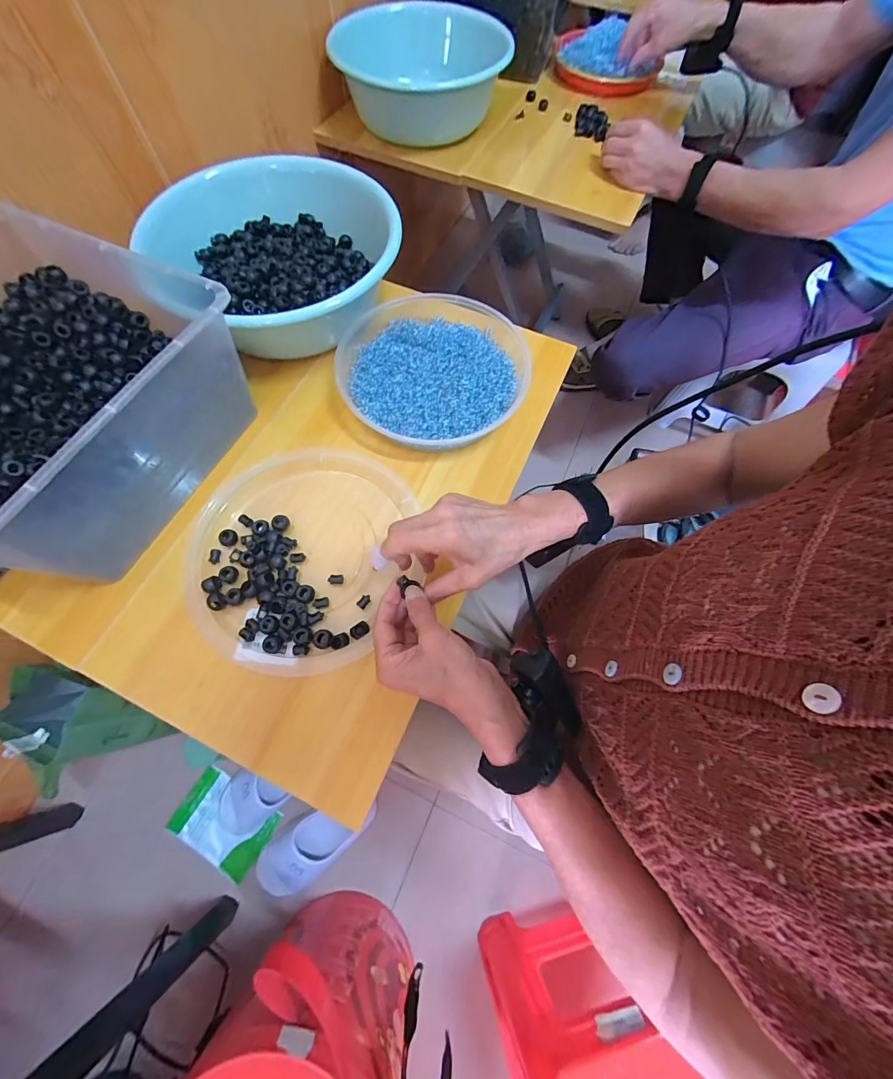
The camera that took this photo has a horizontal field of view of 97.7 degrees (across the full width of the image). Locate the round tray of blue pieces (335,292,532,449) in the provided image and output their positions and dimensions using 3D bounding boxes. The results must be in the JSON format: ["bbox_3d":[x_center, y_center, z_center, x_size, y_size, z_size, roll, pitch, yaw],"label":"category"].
[{"bbox_3d":[-0.016,-0.208,0.486,0.222,0.039,0.230,1,68,-2],"label":"round tray of blue pieces"}]

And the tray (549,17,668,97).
[{"bbox_3d":[0.299,-0.954,0.765,0.172,0.061,0.167,-23,70,-11],"label":"tray"}]

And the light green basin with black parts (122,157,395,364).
[{"bbox_3d":[-0.197,-0.355,0.491,0.269,0.089,0.245,1,68,-2],"label":"light green basin with black parts"}]

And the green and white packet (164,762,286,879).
[{"bbox_3d":[-0.428,0.534,0.741,0.189,0.015,0.113,28,70,9],"label":"green and white packet"}]

